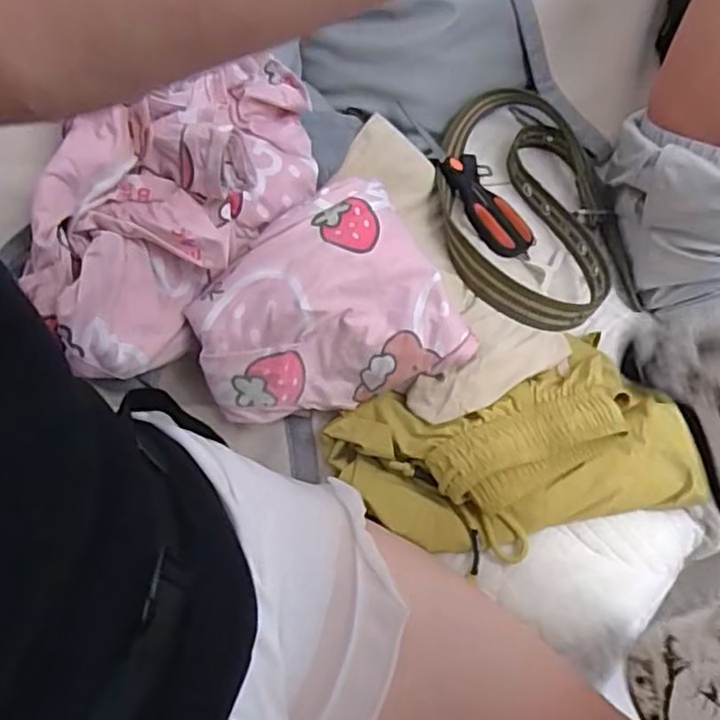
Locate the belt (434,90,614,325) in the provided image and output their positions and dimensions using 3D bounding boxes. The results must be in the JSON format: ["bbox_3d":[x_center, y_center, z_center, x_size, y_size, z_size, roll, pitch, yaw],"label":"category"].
[{"bbox_3d":[0.174,-0.166,0.727,0.180,0.071,0.316,1,62,-2],"label":"belt"}]

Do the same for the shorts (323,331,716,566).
[{"bbox_3d":[0.149,0.078,0.590,0.324,0.046,0.180,-18,64,-11],"label":"shorts"}]

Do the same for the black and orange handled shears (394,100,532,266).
[{"bbox_3d":[0.129,-0.200,0.760,0.082,0.024,0.213,-9,63,-36],"label":"black and orange handled shears"}]

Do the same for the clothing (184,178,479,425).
[{"bbox_3d":[-0.037,-0.047,0.597,0.216,0.078,0.178,-18,64,-11],"label":"clothing"}]

